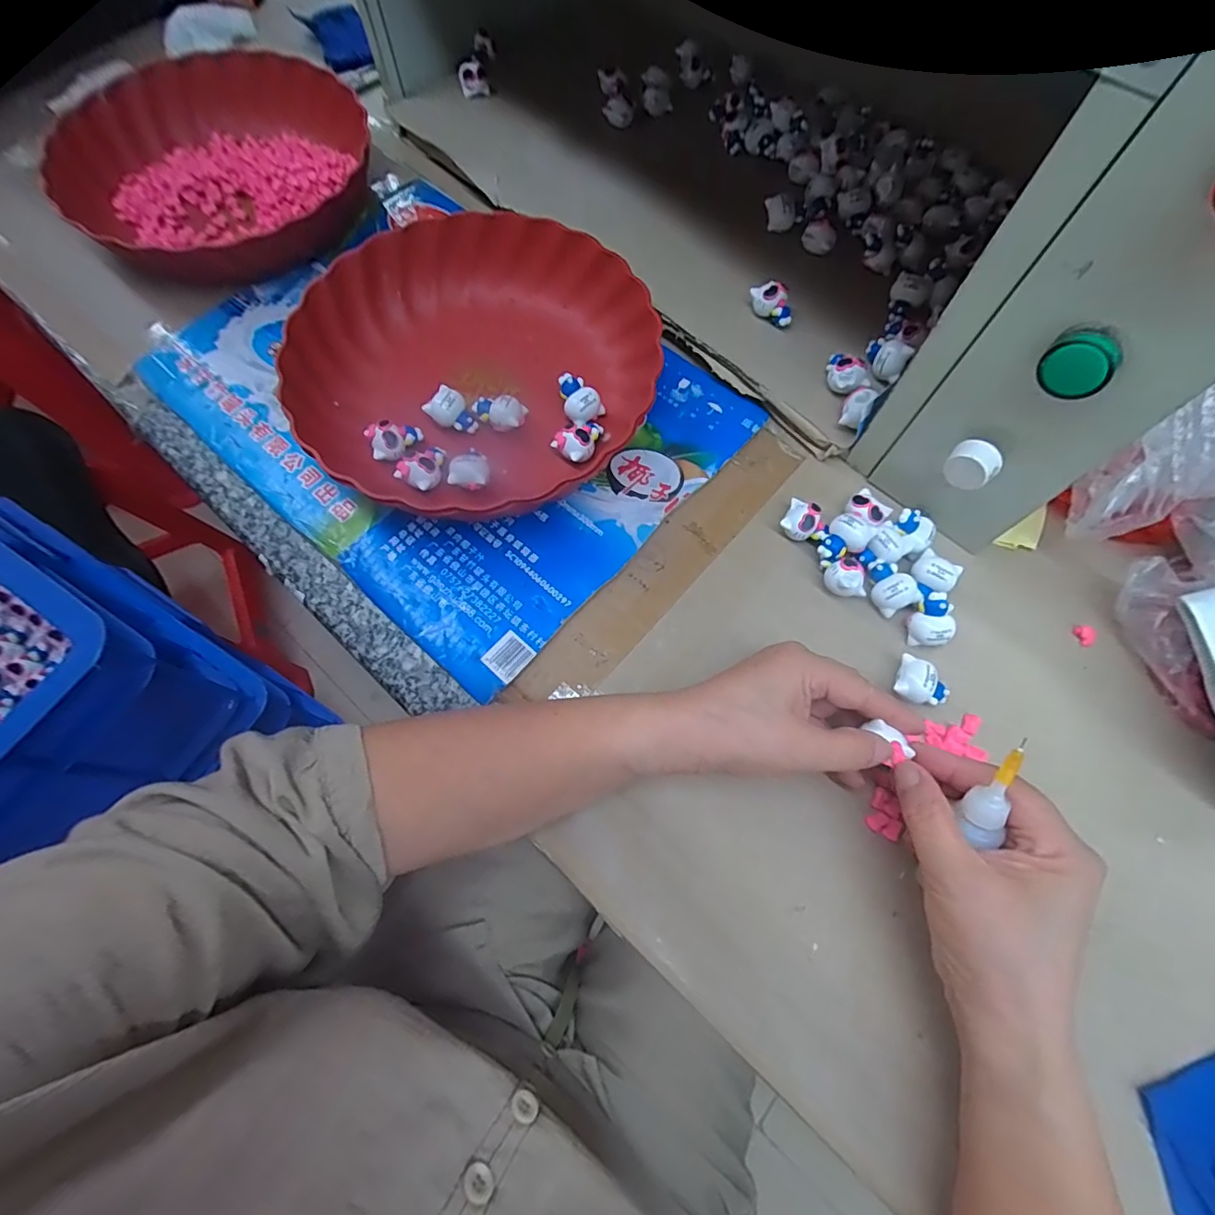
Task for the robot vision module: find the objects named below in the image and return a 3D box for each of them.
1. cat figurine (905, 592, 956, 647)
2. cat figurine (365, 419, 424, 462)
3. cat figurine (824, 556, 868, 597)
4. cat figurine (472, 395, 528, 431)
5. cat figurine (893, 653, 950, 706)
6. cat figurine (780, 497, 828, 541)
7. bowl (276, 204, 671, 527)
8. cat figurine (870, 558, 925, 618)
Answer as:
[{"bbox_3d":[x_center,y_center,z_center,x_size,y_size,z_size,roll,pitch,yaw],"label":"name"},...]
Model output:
[{"bbox_3d":[0.200,0.007,0.332,0.025,0.014,0.034,6,96,15],"label":"cat figurine"},{"bbox_3d":[-0.144,-0.115,0.365,0.034,0.017,0.023,-20,71,-9],"label":"cat figurine"},{"bbox_3d":[0.150,-0.017,0.341,0.025,0.020,0.022,-11,70,-6],"label":"cat figurine"},{"bbox_3d":[-0.075,-0.132,0.376,0.035,0.024,0.023,6,69,1],"label":"cat figurine"},{"bbox_3d":[0.186,0.047,0.317,0.033,0.022,0.024,26,70,8],"label":"cat figurine"},{"bbox_3d":[0.132,-0.056,0.357,0.031,0.020,0.026,27,71,9],"label":"cat figurine"},{"bbox_3d":[-0.092,-0.169,0.376,0.231,0.053,0.238,1,69,-1],"label":"bowl"},{"bbox_3d":[0.179,-0.013,0.341,0.022,0.020,0.034,-24,72,-10],"label":"cat figurine"}]

